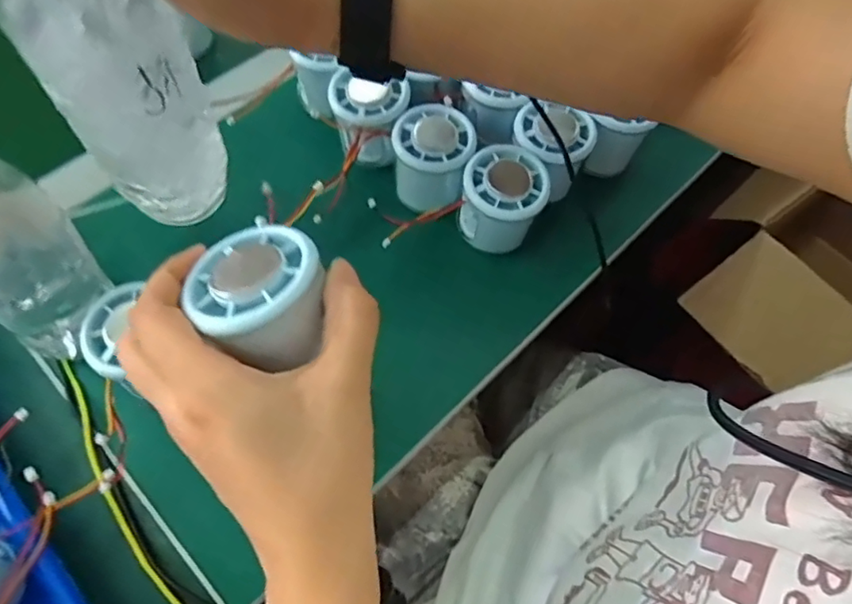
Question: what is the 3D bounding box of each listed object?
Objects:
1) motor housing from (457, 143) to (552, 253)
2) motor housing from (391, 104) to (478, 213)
[{"bbox_3d":[0.052,-0.068,0.395,0.055,0.054,0.057,3,62,-1],"label":"motor housing"},{"bbox_3d":[0.005,-0.098,0.409,0.058,0.054,0.066,2,62,-1],"label":"motor housing"}]

